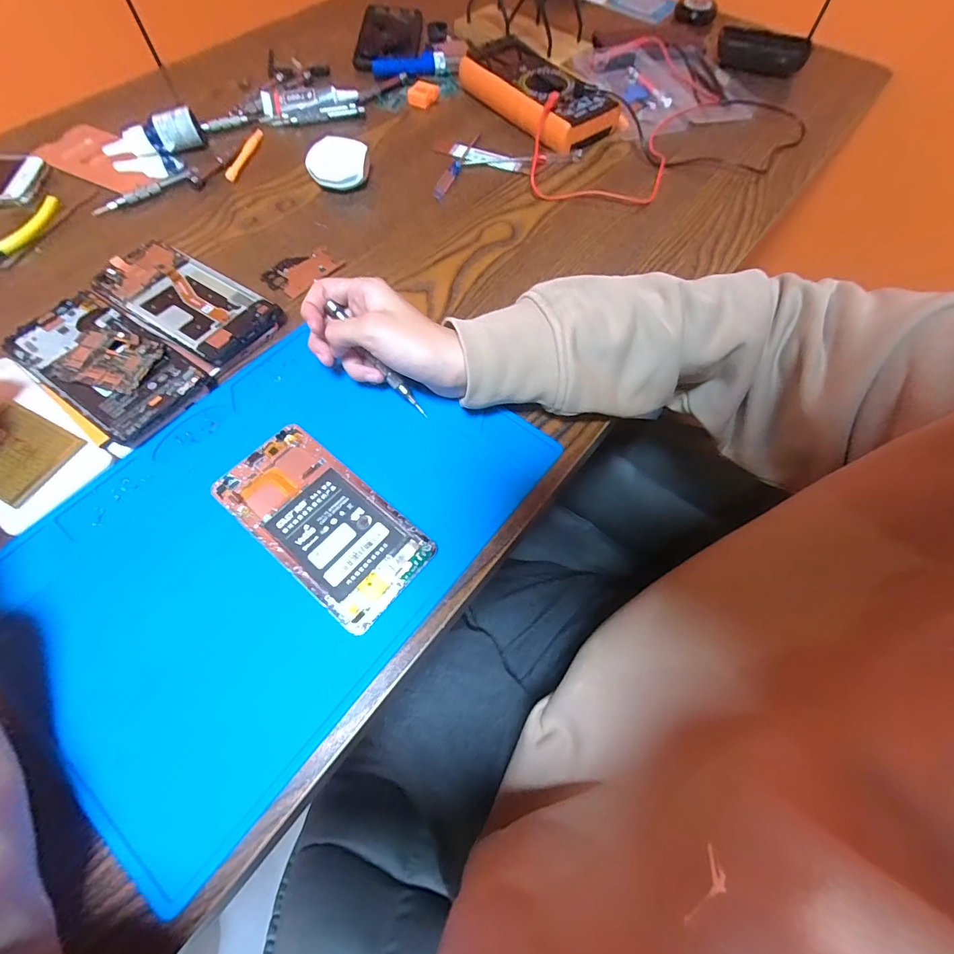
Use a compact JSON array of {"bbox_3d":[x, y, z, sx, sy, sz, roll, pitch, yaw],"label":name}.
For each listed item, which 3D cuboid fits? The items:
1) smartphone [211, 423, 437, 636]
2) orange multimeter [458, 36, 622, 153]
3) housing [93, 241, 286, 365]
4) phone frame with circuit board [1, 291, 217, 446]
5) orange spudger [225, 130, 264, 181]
[{"bbox_3d":[-0.100,0.027,0.283,0.144,0.008,0.071,38,69,16],"label":"smartphone"},{"bbox_3d":[0.066,-0.435,0.495,0.097,0.036,0.198,-33,69,-16],"label":"orange multimeter"},{"bbox_3d":[-0.236,-0.144,0.357,0.152,0.017,0.070,30,67,13],"label":"housing"},{"bbox_3d":[-0.274,-0.084,0.326,0.147,0.017,0.073,31,67,13],"label":"phone frame with circuit board"},{"bbox_3d":[-0.242,-0.339,0.459,0.011,0.009,0.090,8,64,3],"label":"orange spudger"}]

